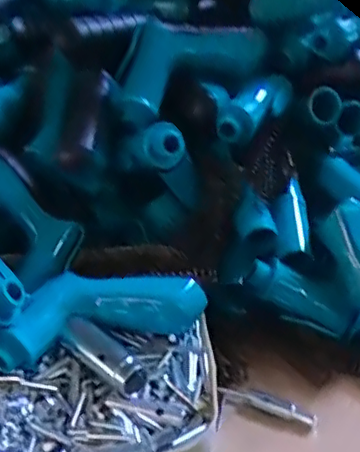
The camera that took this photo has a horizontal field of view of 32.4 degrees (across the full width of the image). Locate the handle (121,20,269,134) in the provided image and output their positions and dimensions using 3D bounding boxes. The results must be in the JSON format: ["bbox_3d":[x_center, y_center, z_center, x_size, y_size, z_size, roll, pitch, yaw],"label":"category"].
[{"bbox_3d":[0.009,-0.128,0.493,0.139,0.064,0.034,-21,32,-28],"label":"handle"}]

